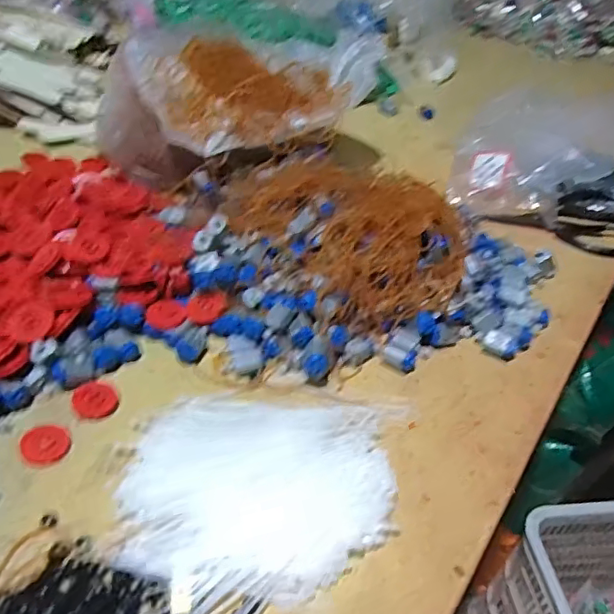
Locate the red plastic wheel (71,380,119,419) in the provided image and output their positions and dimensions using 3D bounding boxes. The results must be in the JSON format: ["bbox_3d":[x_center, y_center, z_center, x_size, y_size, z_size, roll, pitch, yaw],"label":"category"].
[{"bbox_3d":[-0.158,0.067,0.426,0.031,0.007,0.034,4,41,-4],"label":"red plastic wheel"}]

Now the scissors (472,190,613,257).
[{"bbox_3d":[0.295,-0.110,0.656,0.177,0.028,0.090,17,42,11],"label":"scissors"}]

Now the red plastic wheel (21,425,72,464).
[{"bbox_3d":[-0.181,0.095,0.395,0.031,0.004,0.029,4,41,-4],"label":"red plastic wheel"}]

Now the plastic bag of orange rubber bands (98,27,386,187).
[{"bbox_3d":[-0.078,-0.236,0.649,0.303,0.111,0.186,-5,43,-15],"label":"plastic bag of orange rubber bands"}]

